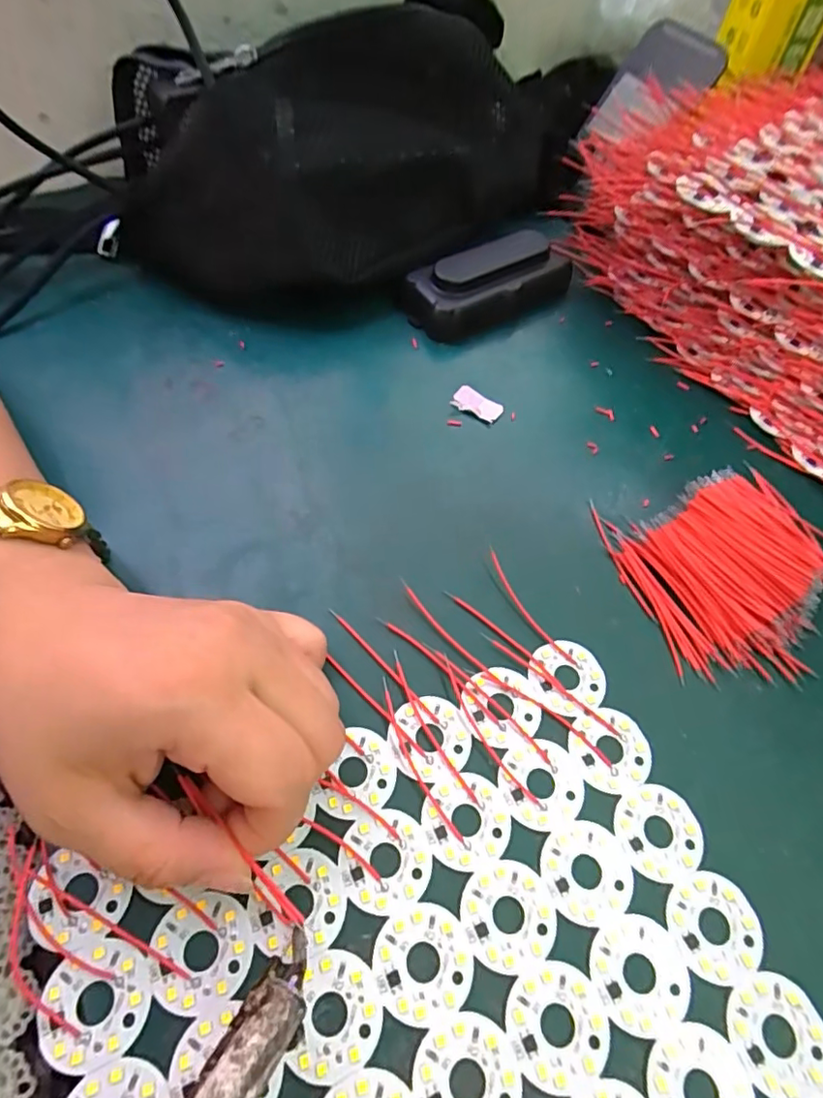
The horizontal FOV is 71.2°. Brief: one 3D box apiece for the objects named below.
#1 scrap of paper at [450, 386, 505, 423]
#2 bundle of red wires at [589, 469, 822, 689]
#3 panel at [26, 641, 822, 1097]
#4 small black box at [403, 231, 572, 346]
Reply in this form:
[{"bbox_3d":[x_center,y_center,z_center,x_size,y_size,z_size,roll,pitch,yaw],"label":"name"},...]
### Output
[{"bbox_3d":[0.036,-0.078,0.308,0.026,0.004,0.014,26,60,12],"label":"scrap of paper"},{"bbox_3d":[0.148,0.007,0.259,0.100,0.016,0.097,-12,60,-11],"label":"bundle of red wires"},{"bbox_3d":[0.016,0.155,0.164,0.205,0.004,0.207,-19,62,-15],"label":"panel"},{"bbox_3d":[0.049,-0.160,0.345,0.102,0.026,0.047,-31,65,-21],"label":"small black box"}]

